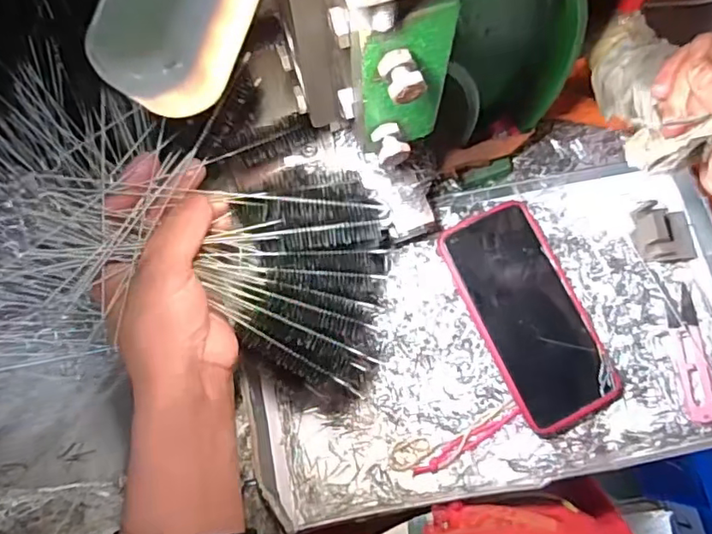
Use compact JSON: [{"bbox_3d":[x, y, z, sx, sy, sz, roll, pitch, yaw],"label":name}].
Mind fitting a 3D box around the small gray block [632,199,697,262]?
[{"bbox_3d":[0.240,-0.029,0.440,0.045,0.029,0.043,-5,75,0],"label":"small gray block"}]

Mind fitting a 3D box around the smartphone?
[{"bbox_3d":[0.129,0.033,0.421,0.078,0.010,0.161,-25,81,-11],"label":"smartphone"}]

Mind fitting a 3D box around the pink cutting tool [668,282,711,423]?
[{"bbox_3d":[0.251,0.065,0.431,0.024,0.004,0.098,-3,75,1],"label":"pink cutting tool"}]

